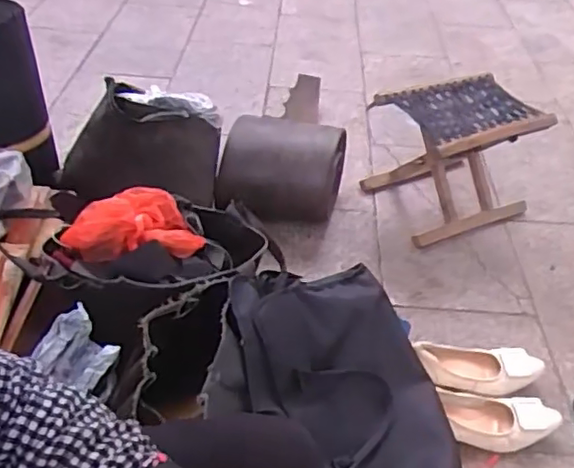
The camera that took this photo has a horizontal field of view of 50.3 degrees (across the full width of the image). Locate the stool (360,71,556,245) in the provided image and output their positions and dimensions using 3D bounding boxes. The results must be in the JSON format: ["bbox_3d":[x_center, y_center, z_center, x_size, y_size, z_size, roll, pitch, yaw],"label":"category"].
[{"bbox_3d":[0.373,-0.178,1.402,0.282,0.269,0.276,-14,44,-19],"label":"stool"}]

